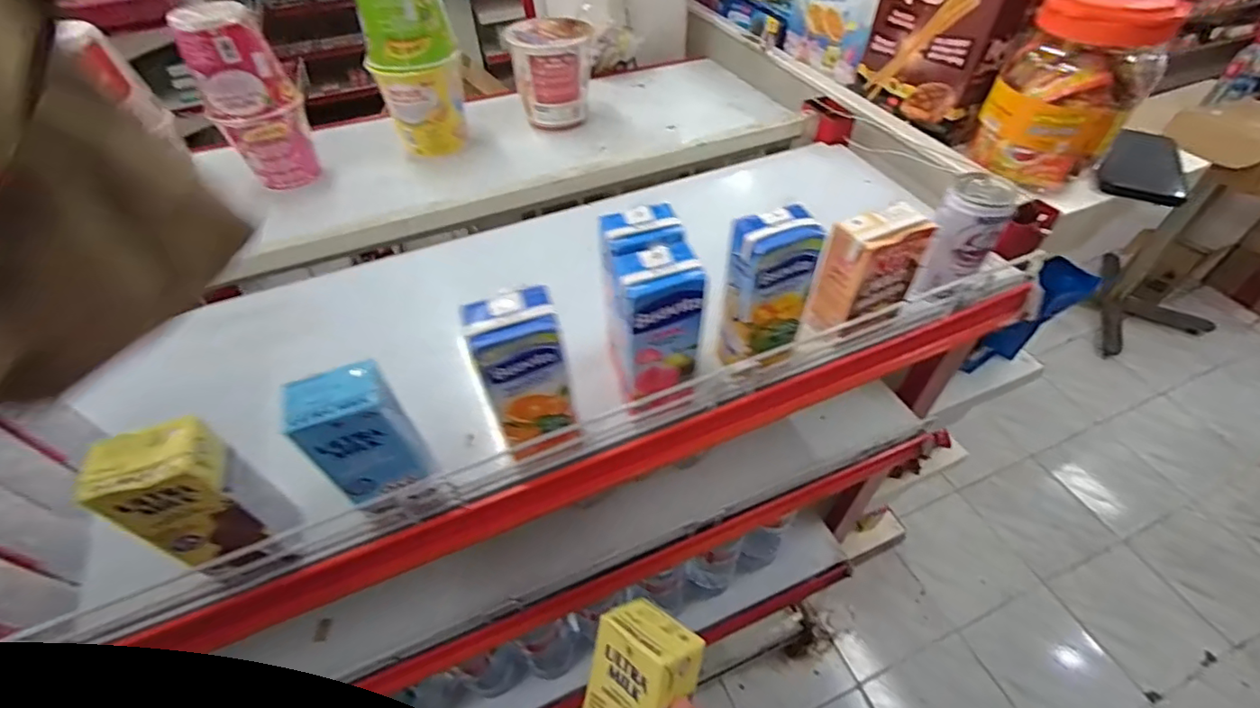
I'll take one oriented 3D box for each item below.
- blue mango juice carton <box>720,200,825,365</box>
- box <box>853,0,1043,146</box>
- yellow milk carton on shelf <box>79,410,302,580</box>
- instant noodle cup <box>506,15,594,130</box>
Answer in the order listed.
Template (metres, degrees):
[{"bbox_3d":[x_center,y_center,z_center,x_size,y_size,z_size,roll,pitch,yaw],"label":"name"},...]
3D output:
[{"bbox_3d":[0.097,-0.044,0.387,0.056,0.117,0.032,-5,49,-3],"label":"blue mango juice carton"},{"bbox_3d":[0.374,-0.378,0.647,0.082,0.171,0.177,-19,51,-14],"label":"box"},{"bbox_3d":[-0.247,0.088,0.316,0.062,0.108,0.037,-19,51,-14],"label":"yellow milk carton on shelf"},{"bbox_3d":[-0.102,-0.369,0.709,0.100,0.110,0.100,-15,50,-11],"label":"instant noodle cup"}]

